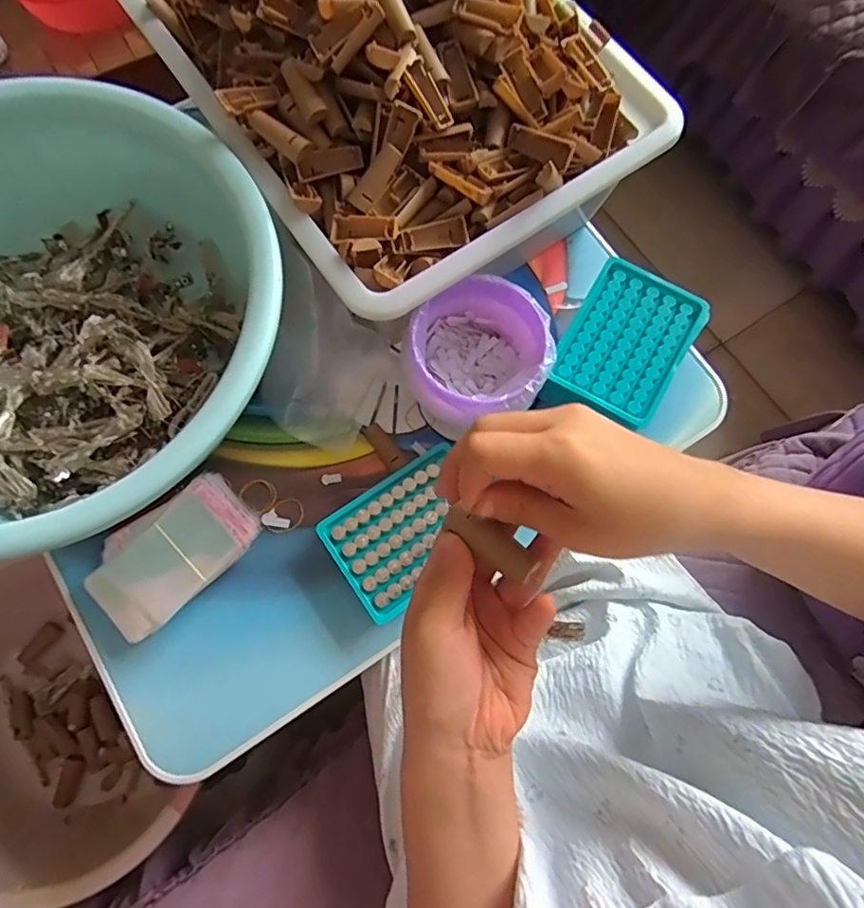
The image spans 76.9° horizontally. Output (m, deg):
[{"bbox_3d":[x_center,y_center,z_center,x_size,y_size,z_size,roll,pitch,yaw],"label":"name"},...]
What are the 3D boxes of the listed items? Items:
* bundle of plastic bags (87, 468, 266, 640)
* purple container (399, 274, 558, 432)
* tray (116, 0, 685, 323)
[{"bbox_3d":[-0.211,0.078,0.446,0.129,0.032,0.085,-42,79,-12],"label":"bundle of plastic bags"},{"bbox_3d":[0.036,-0.077,0.460,0.115,0.084,0.113,0,73,-1],"label":"purple container"},{"bbox_3d":[-0.030,-0.332,0.431,0.309,0.109,0.380,-35,77,-11],"label":"tray"}]

